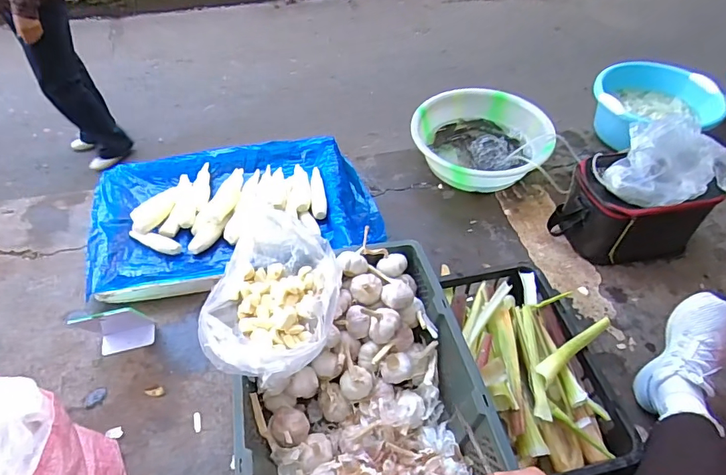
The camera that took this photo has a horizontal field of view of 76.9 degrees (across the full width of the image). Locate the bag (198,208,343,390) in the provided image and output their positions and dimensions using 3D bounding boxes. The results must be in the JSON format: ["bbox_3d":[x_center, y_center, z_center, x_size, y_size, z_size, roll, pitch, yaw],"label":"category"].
[{"bbox_3d":[-0.136,0.101,0.701,0.185,0.081,0.250,5,50,5],"label":"bag"}]

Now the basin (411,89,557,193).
[{"bbox_3d":[0.329,-0.275,1.339,0.378,0.154,0.338,32,56,26],"label":"basin"}]

